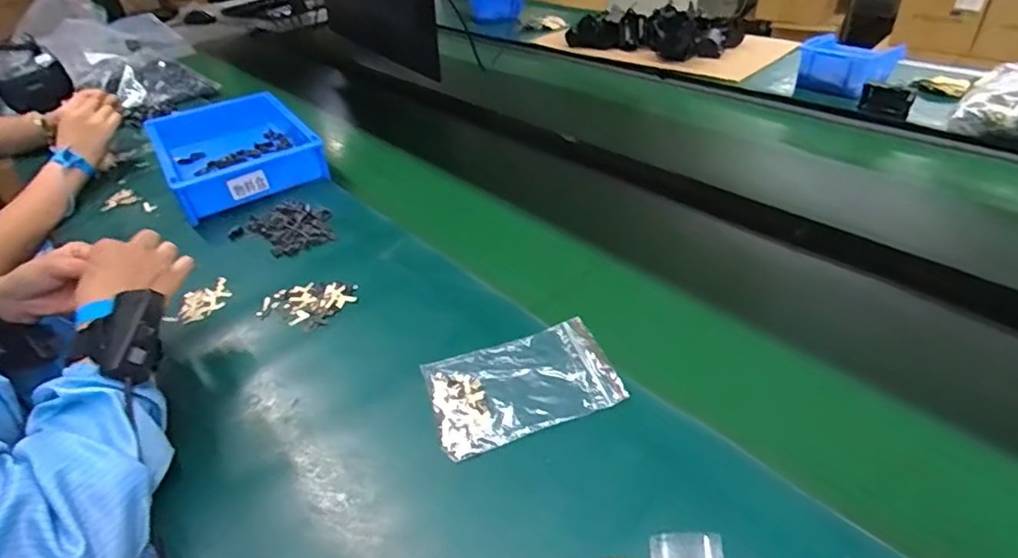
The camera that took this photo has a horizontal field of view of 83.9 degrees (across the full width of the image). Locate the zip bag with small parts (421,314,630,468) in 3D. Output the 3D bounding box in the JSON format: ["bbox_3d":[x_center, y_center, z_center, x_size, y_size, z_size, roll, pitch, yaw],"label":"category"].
[{"bbox_3d":[0.010,0.088,0.490,0.154,0.009,0.108,-15,42,-9],"label":"zip bag with small parts"}]

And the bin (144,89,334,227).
[{"bbox_3d":[-0.388,-0.182,0.813,0.197,0.069,0.204,-28,45,-22],"label":"bin"}]

